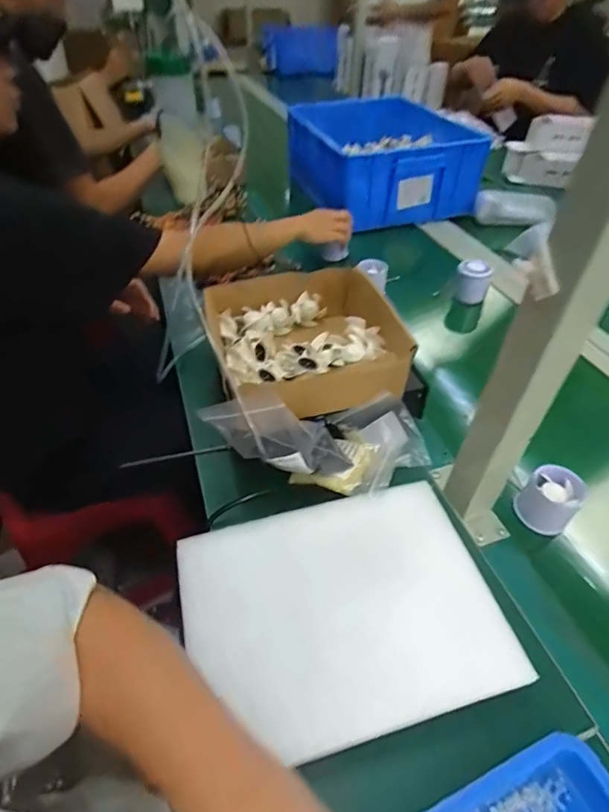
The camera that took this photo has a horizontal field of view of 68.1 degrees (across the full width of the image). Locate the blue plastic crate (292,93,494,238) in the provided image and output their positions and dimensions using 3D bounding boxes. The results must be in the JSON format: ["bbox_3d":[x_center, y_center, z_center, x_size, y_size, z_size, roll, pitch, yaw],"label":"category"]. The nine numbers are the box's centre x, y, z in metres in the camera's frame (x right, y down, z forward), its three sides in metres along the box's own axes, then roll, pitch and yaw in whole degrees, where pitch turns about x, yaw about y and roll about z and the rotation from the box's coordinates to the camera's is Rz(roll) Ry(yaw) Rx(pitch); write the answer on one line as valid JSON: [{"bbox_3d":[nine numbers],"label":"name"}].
[{"bbox_3d":[0.174,-0.621,1.134,0.380,0.162,0.521,-11,45,-12],"label":"blue plastic crate"}]

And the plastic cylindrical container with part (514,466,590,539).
[{"bbox_3d":[0.261,0.100,0.478,0.061,0.045,0.052,-28,51,-27],"label":"plastic cylindrical container with part"}]

